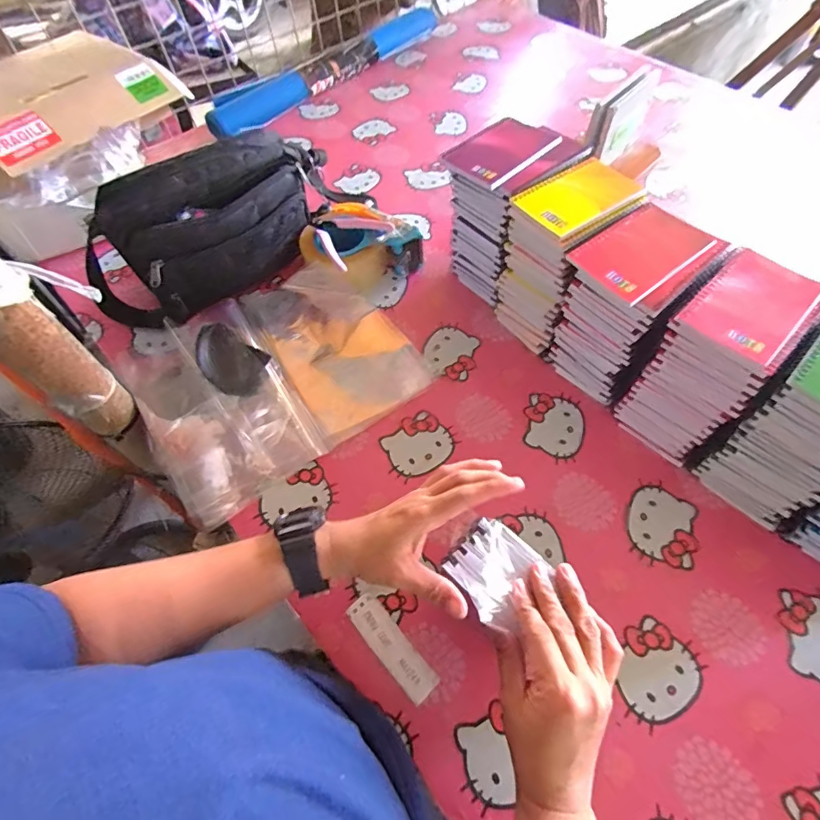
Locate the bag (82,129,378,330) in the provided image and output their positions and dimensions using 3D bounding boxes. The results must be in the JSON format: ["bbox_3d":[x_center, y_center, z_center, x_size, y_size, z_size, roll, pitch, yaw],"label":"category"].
[{"bbox_3d":[-0.236,-0.253,0.631,0.389,0.169,0.093,-36,66,-17],"label":"bag"}]

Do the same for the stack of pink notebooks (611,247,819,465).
[{"bbox_3d":[0.319,-0.051,0.501,0.140,0.171,0.098,-41,68,-20],"label":"stack of pink notebooks"}]

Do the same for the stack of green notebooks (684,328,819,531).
[{"bbox_3d":[0.392,0.011,0.462,0.142,0.173,0.108,-38,67,-18],"label":"stack of green notebooks"}]

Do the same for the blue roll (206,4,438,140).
[{"bbox_3d":[-0.153,-0.718,0.972,0.058,0.046,0.615,41,69,21],"label":"blue roll"}]

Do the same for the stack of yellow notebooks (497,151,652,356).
[{"bbox_3d":[0.190,-0.187,0.582,0.136,0.172,0.105,-34,66,-17],"label":"stack of yellow notebooks"}]

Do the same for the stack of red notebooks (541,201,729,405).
[{"bbox_3d":[0.242,-0.117,0.540,0.127,0.173,0.108,-41,68,-19],"label":"stack of red notebooks"}]

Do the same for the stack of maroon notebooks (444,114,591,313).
[{"bbox_3d":[0.127,-0.264,0.626,0.142,0.171,0.119,-40,67,-19],"label":"stack of maroon notebooks"}]

